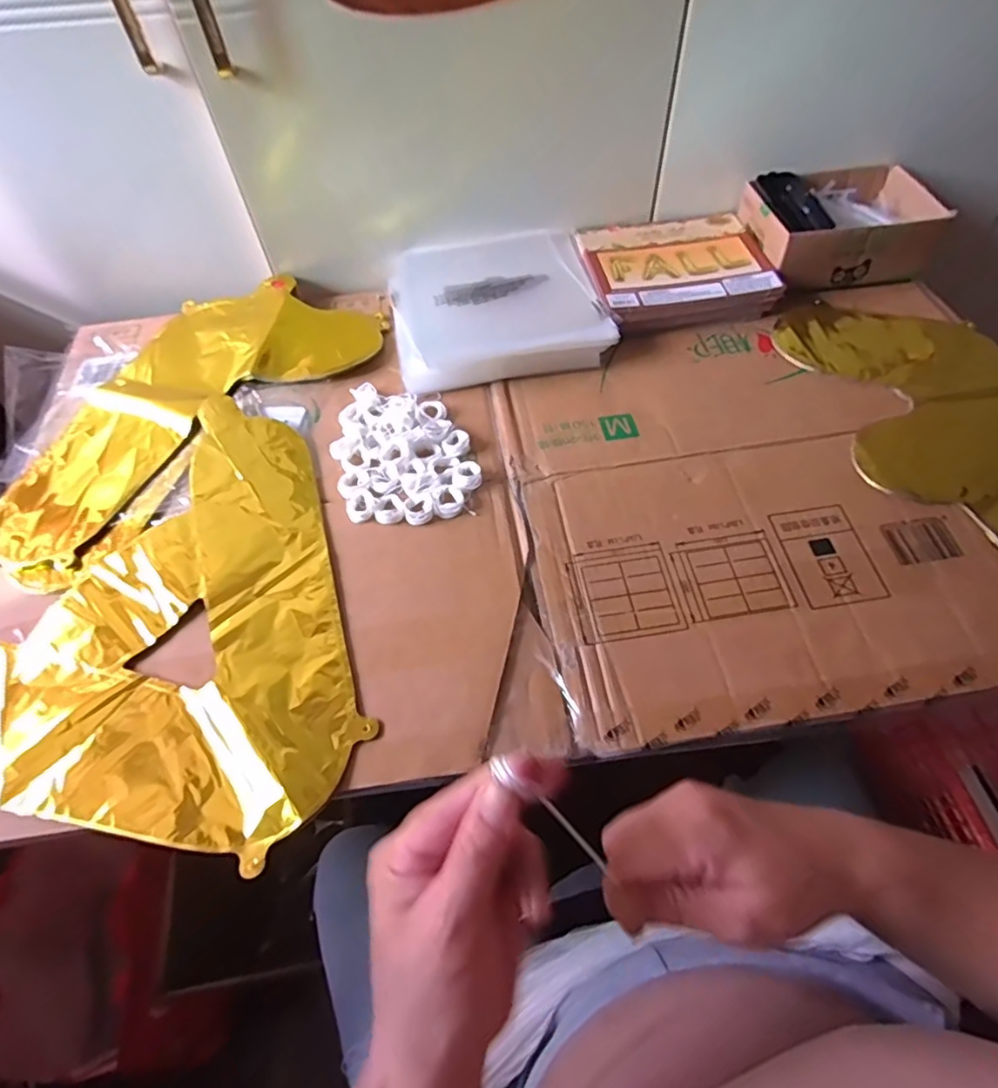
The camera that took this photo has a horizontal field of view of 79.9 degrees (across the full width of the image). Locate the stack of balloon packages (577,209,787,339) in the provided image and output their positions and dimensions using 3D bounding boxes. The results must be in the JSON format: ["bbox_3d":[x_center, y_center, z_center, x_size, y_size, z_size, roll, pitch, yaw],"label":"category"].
[{"bbox_3d":[0.198,-0.310,0.678,0.195,0.034,0.173,-10,57,-6],"label":"stack of balloon packages"}]

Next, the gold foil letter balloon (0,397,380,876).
[{"bbox_3d":[-0.248,0.076,0.464,0.340,0.026,0.367,33,67,23],"label":"gold foil letter balloon"}]

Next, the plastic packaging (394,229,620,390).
[{"bbox_3d":[-0.005,-0.267,0.657,0.220,0.031,0.220,-10,57,-6],"label":"plastic packaging"}]

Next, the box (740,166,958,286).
[{"bbox_3d":[0.396,-0.374,0.692,0.199,0.054,0.132,-9,57,-5],"label":"box"}]

